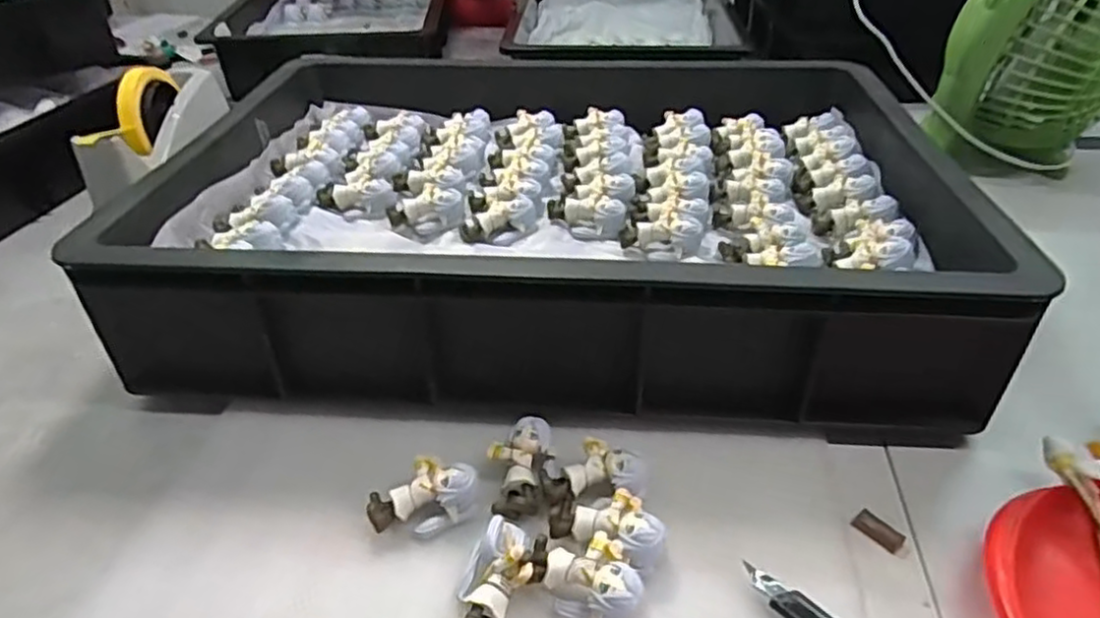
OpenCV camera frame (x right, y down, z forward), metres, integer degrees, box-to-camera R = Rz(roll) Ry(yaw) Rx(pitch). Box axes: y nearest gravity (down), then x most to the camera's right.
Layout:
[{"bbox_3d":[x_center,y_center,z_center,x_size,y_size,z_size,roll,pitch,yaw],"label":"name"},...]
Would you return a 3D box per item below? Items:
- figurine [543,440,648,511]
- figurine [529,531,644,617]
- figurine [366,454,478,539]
[{"bbox_3d":[0.027,0.098,0.404,0.064,0.027,0.034,-5,40,-3],"label":"figurine"},{"bbox_3d":[0.018,0.140,0.349,0.055,0.026,0.040,4,40,7],"label":"figurine"},{"bbox_3d":[-0.074,0.109,0.394,0.061,0.027,0.038,-15,42,-15],"label":"figurine"}]

